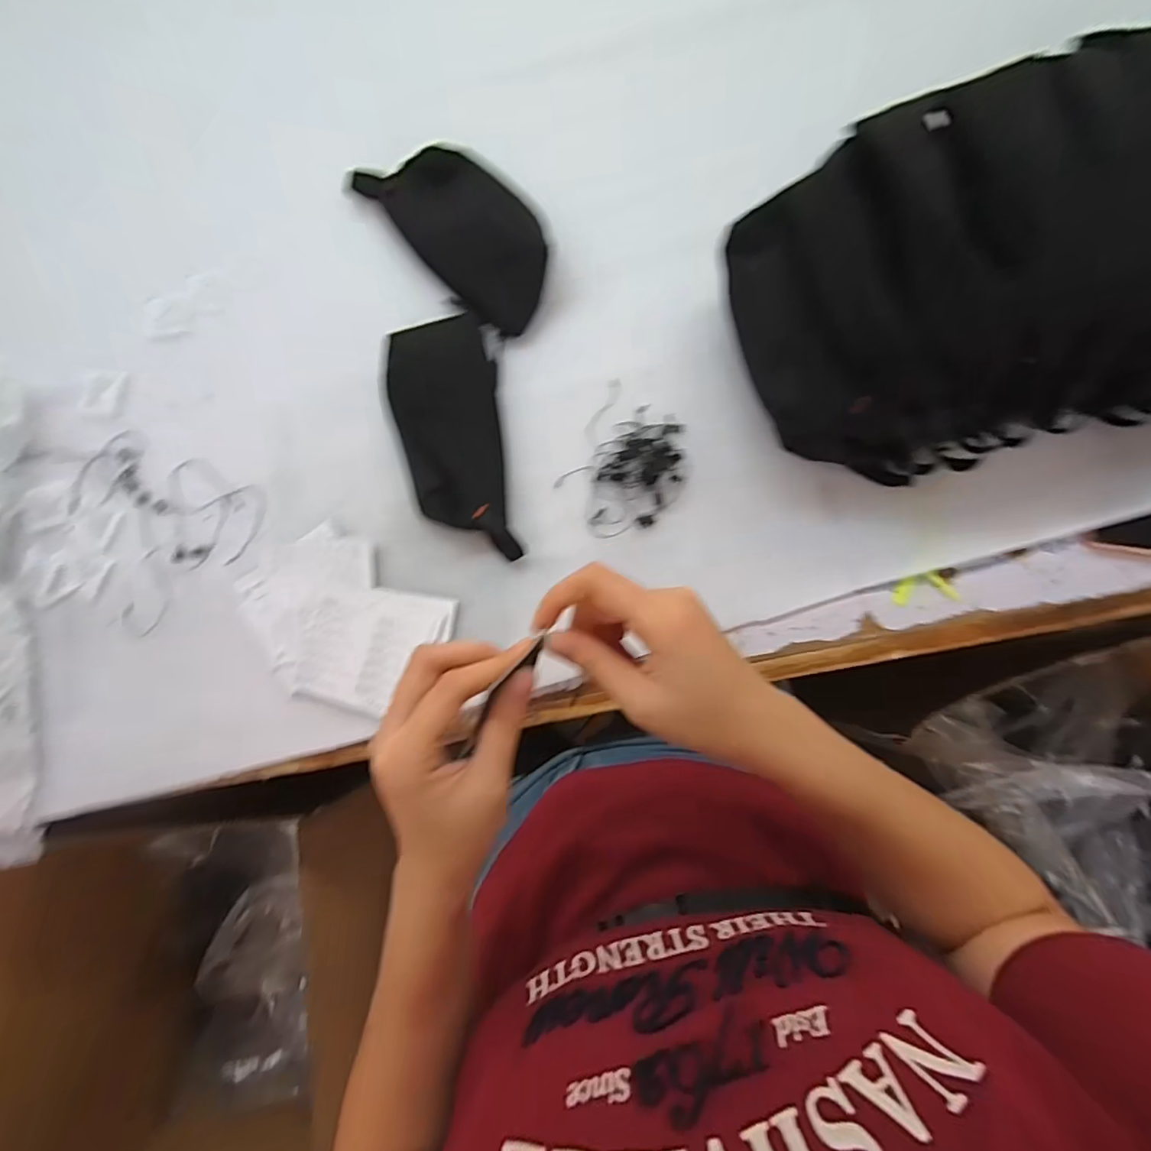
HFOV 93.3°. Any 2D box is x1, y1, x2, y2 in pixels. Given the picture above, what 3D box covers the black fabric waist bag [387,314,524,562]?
[{"bbox_3d":[-0.103,-0.118,0.461,0.084,0.026,0.213,-14,83,2],"label":"black fabric waist bag"}]

